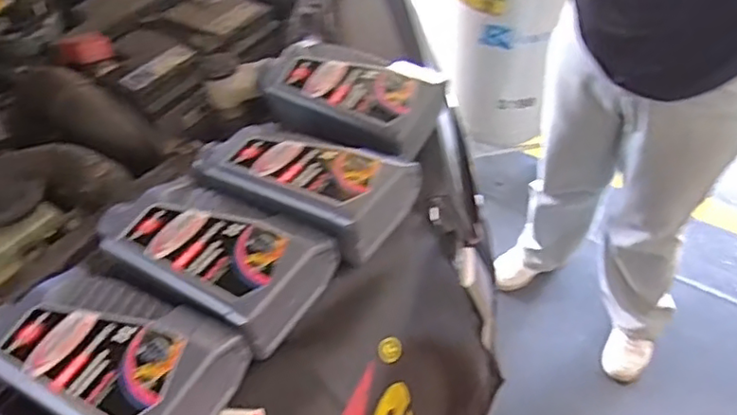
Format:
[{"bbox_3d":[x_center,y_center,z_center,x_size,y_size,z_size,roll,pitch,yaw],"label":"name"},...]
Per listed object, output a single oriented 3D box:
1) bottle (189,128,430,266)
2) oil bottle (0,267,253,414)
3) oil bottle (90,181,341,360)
[{"bbox_3d":[-0.069,-0.041,0.628,0.223,0.050,0.128,25,53,24],"label":"bottle"},{"bbox_3d":[-0.223,0.116,0.504,0.222,0.051,0.125,21,52,21],"label":"oil bottle"},{"bbox_3d":[-0.149,0.033,0.571,0.220,0.055,0.125,25,53,24],"label":"oil bottle"}]

